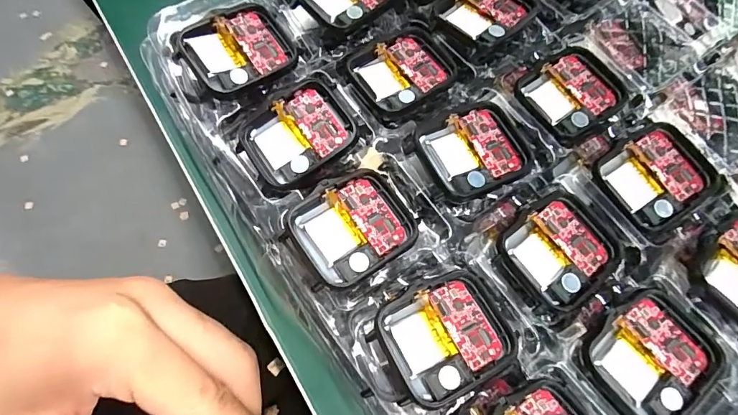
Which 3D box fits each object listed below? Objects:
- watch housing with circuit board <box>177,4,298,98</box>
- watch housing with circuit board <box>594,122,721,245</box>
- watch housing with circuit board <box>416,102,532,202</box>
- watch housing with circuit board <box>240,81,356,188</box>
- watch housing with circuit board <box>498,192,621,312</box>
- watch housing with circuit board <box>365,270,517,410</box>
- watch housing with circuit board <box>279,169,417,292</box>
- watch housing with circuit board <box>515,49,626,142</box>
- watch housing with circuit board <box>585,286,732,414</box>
[{"bbox_3d":[-0.055,-0.068,0.179,0.043,0.010,0.036,-32,75,-14],"label":"watch housing with circuit board"},{"bbox_3d":[0.121,-0.013,0.174,0.043,0.010,0.039,-31,75,-13],"label":"watch housing with circuit board"},{"bbox_3d":[0.044,-0.023,0.171,0.042,0.004,0.037,-23,73,-11],"label":"watch housing with circuit board"},{"bbox_3d":[-0.028,-0.030,0.172,0.042,0.012,0.035,-32,75,-14],"label":"watch housing with circuit board"},{"bbox_3d":[0.075,0.016,0.162,0.043,0.006,0.038,-37,76,-15],"label":"watch housing with circuit board"},{"bbox_3d":[0.026,0.044,0.145,0.045,0.006,0.037,-26,74,-12],"label":"watch housing with circuit board"},{"bbox_3d":[-0.006,0.007,0.157,0.044,0.008,0.038,-31,75,-13],"label":"watch housing with circuit board"},{"bbox_3d":[0.092,-0.051,0.189,0.042,0.006,0.039,-28,74,-12],"label":"watch housing with circuit board"},{"bbox_3d":[0.103,0.054,0.150,0.044,0.007,0.039,-31,75,-13],"label":"watch housing with circuit board"}]

